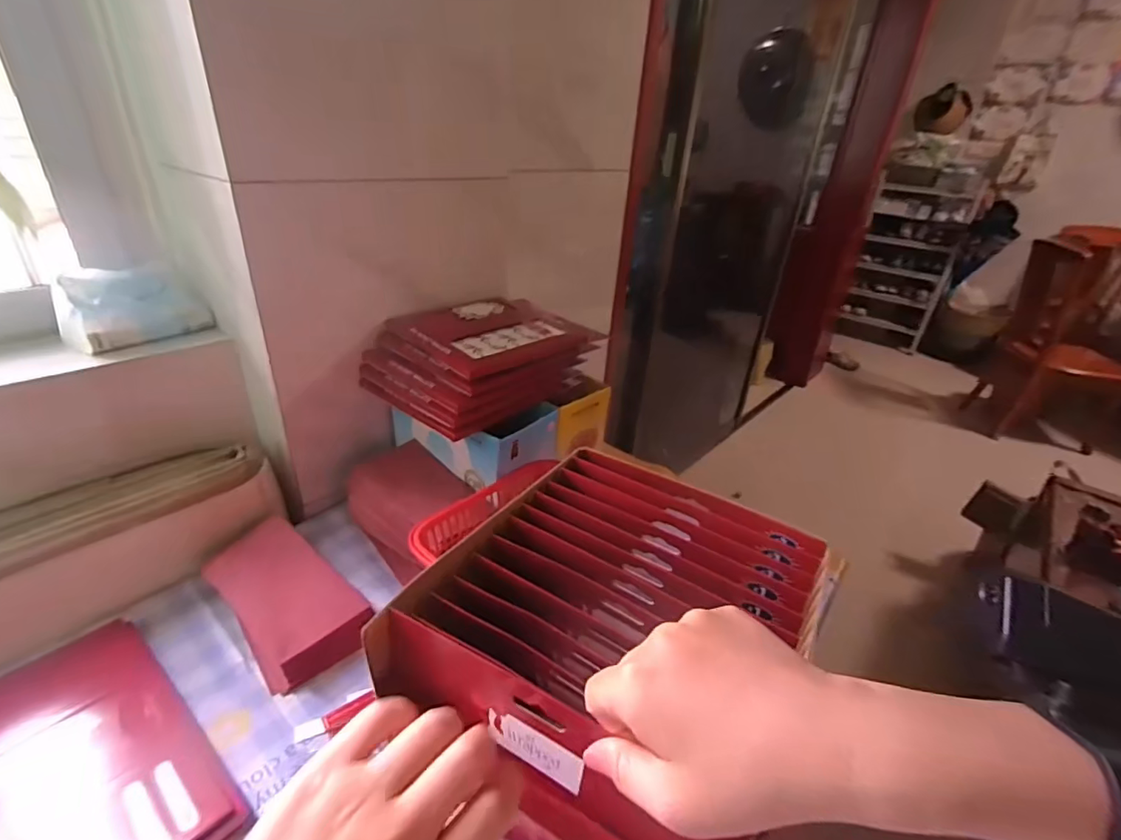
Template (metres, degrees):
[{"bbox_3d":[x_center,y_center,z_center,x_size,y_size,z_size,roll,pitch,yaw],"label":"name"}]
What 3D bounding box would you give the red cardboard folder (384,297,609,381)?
[{"bbox_3d":[-0.079,-0.123,0.685,0.223,0.026,0.186,-22,39,-38],"label":"red cardboard folder"}]

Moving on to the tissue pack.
[{"bbox_3d":[-0.492,-0.133,0.597,0.065,0.074,0.128,14,31,15],"label":"tissue pack"}]

